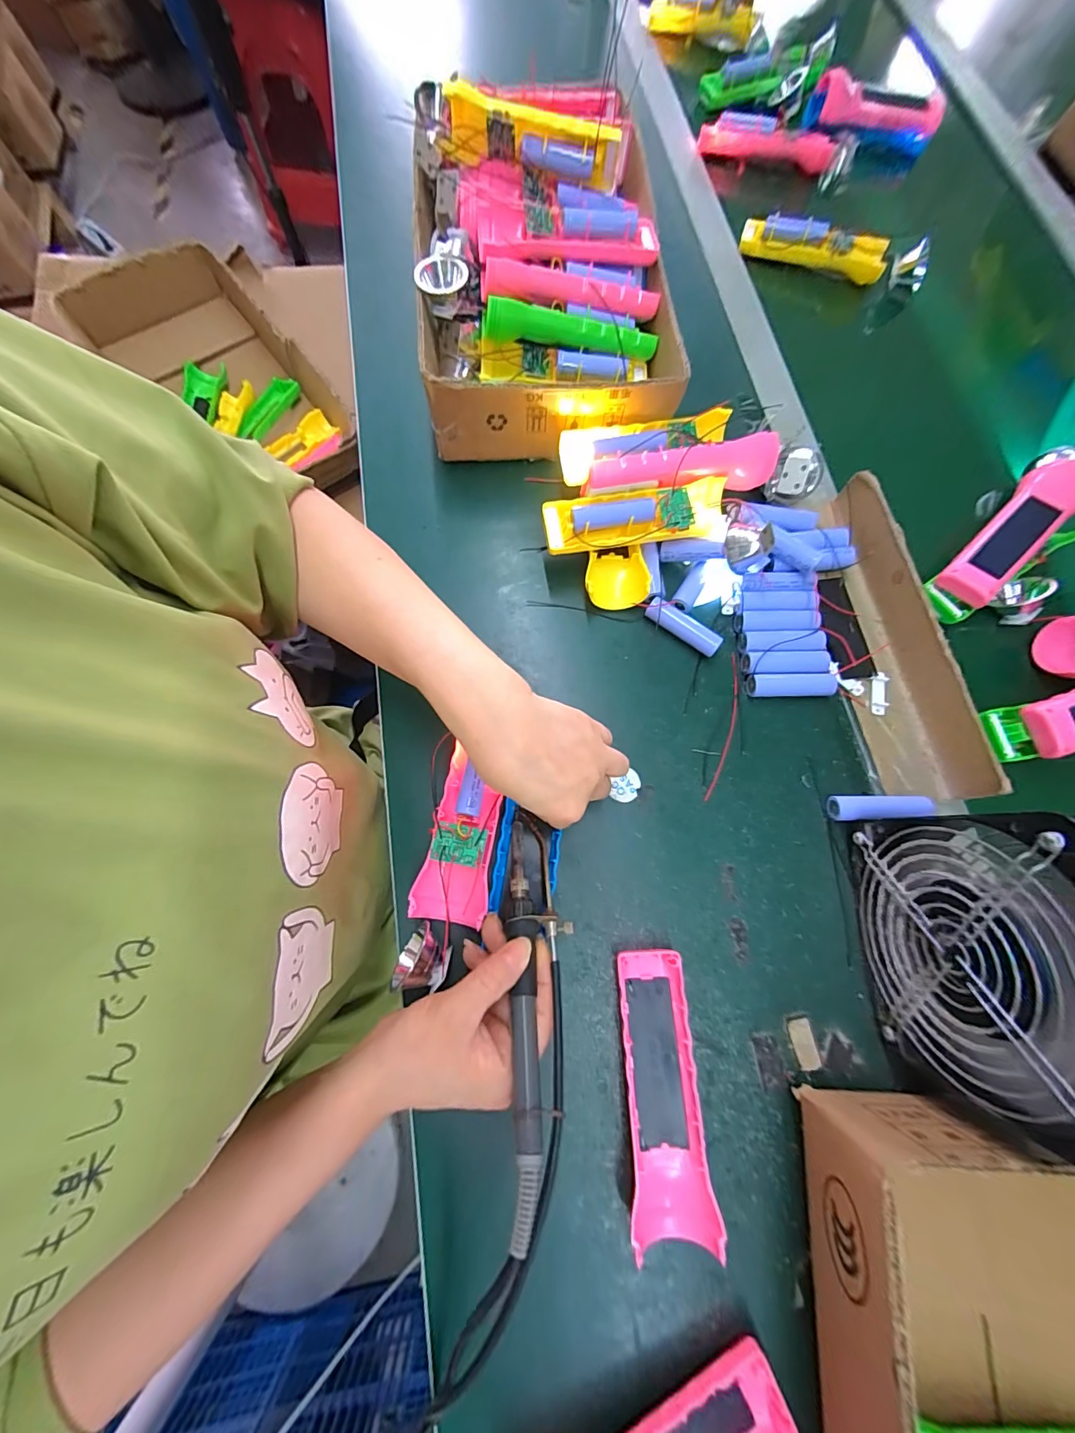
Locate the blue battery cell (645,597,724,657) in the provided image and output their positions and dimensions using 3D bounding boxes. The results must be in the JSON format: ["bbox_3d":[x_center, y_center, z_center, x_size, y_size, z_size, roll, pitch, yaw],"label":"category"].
[{"bbox_3d":[0.119,-0.074,0.371,0.065,0.020,0.016,36,78,9],"label":"blue battery cell"}]

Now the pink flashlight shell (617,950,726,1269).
[{"bbox_3d":[0.077,0.233,0.284,0.045,0.025,0.154,-2,75,-1],"label":"pink flashlight shell"}]

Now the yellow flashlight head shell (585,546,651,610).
[{"bbox_3d":[0.066,-0.116,0.377,0.051,0.027,0.046,4,75,1],"label":"yellow flashlight head shell"}]

